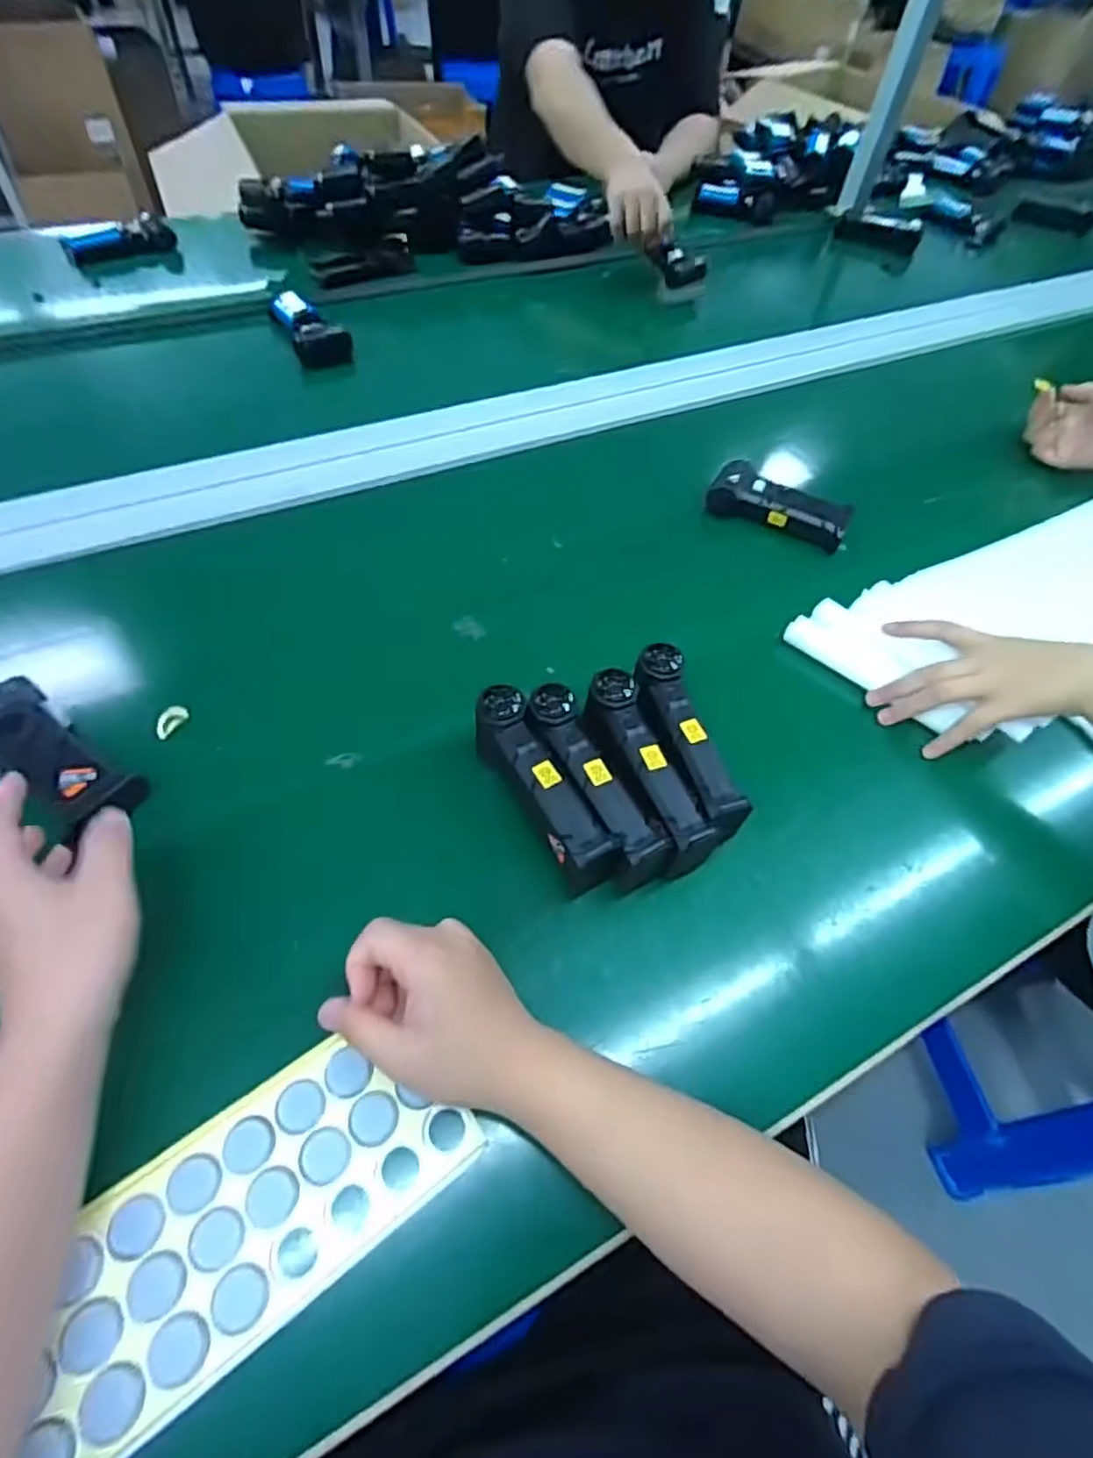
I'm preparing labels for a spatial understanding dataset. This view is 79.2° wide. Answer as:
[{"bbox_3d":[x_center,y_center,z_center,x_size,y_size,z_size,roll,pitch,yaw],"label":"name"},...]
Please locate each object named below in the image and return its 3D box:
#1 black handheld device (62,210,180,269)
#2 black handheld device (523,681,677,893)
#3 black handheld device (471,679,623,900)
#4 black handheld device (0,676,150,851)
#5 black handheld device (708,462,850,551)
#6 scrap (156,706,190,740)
[{"bbox_3d":[-0.646,-0.739,0.999,0.150,0.044,0.033,-34,65,-24],"label":"black handheld device"},{"bbox_3d":[0.034,0.041,0.494,0.043,0.059,0.156,-26,62,-20],"label":"black handheld device"},{"bbox_3d":[-0.004,0.042,0.486,0.036,0.059,0.150,-27,62,-21],"label":"black handheld device"},{"bbox_3d":[-0.380,0.022,0.502,0.145,0.044,0.067,33,60,9],"label":"black handheld device"},{"bbox_3d":[0.261,-0.252,0.741,0.152,0.039,0.052,23,57,10],"label":"black handheld device"},{"bbox_3d":[-0.319,-0.007,0.558,0.015,0.011,0.030,31,59,15],"label":"scrap"}]

